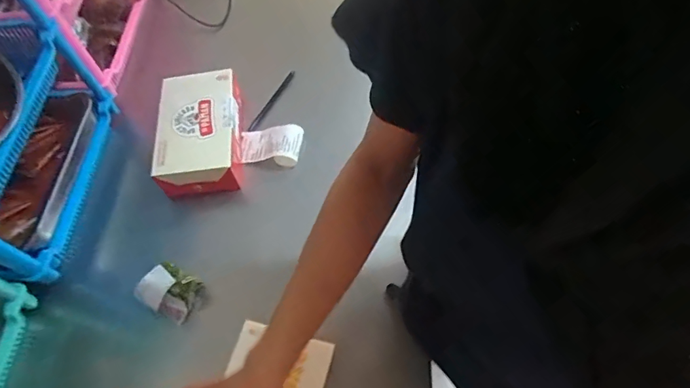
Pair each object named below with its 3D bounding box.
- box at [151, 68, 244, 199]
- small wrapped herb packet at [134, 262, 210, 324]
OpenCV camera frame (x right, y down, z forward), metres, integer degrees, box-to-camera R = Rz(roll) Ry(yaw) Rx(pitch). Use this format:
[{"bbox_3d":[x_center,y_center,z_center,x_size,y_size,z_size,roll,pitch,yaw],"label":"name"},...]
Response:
[{"bbox_3d":[-0.207,-0.092,0.674,0.114,0.066,0.176,-4,62,1],"label":"box"},{"bbox_3d":[-0.219,0.123,0.578,0.083,0.044,0.056,25,66,15],"label":"small wrapped herb packet"}]

